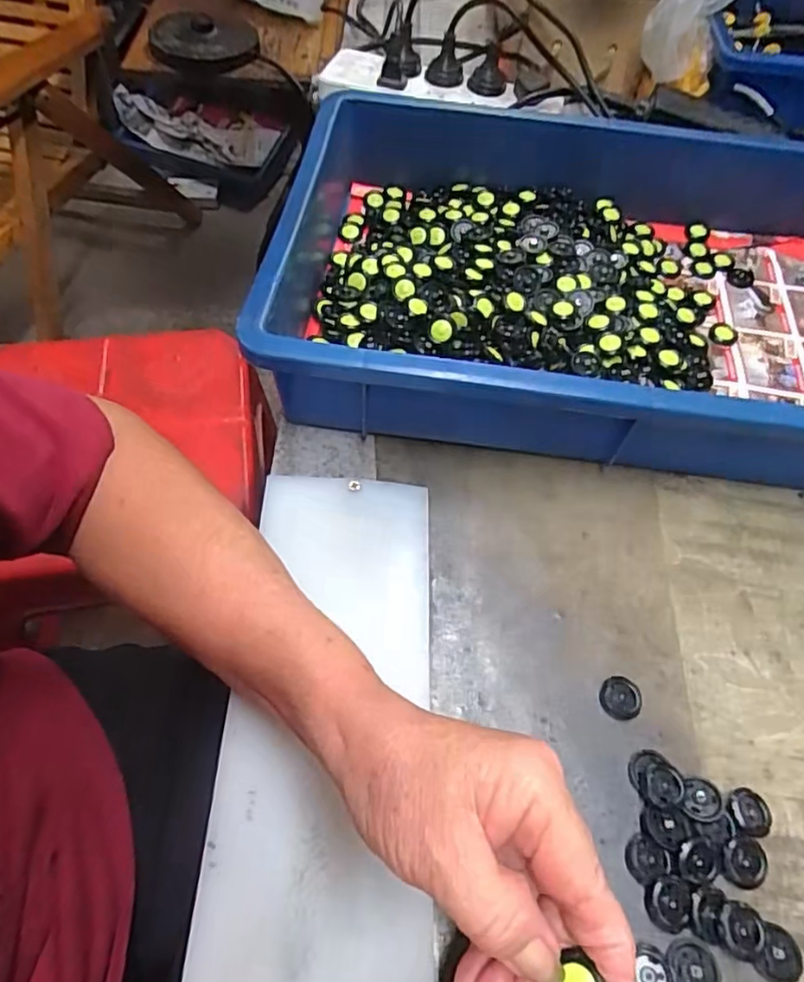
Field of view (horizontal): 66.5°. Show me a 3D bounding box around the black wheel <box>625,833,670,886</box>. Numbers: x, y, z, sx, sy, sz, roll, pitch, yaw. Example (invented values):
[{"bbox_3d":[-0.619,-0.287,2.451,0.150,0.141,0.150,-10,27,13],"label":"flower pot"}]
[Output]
[{"bbox_3d":[0.105,0.159,0.264,0.017,0.005,0.017,2,55,-3],"label":"black wheel"}]

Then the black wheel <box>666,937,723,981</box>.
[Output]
[{"bbox_3d":[0.117,0.192,0.245,0.021,0.005,0.021,2,55,-3],"label":"black wheel"}]

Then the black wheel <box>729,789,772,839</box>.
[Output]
[{"bbox_3d":[0.157,0.146,0.278,0.018,0.006,0.019,2,55,-3],"label":"black wheel"}]

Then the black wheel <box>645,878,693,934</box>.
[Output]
[{"bbox_3d":[0.111,0.173,0.256,0.018,0.005,0.019,-8,56,-9],"label":"black wheel"}]

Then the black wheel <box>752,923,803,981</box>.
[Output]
[{"bbox_3d":[0.153,0.189,0.248,0.018,0.008,0.019,2,55,-3],"label":"black wheel"}]

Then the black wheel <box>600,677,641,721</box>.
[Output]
[{"bbox_3d":[0.108,0.103,0.303,0.020,0.006,0.019,2,55,-3],"label":"black wheel"}]

